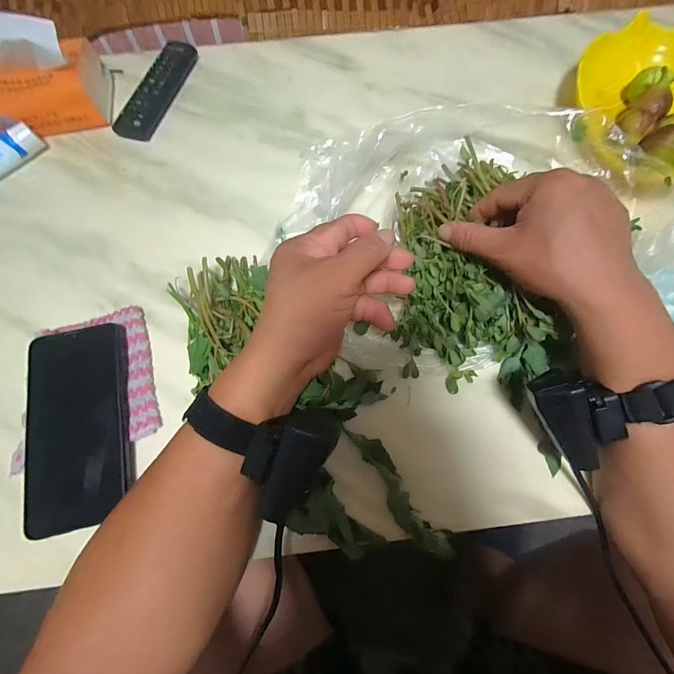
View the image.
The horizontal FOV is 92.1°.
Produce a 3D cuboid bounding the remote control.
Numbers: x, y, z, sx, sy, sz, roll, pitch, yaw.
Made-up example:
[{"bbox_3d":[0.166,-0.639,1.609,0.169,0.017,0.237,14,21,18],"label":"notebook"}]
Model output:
[{"bbox_3d":[-0.233,-0.323,0.422,0.048,0.020,0.158,15,73,6],"label":"remote control"}]

